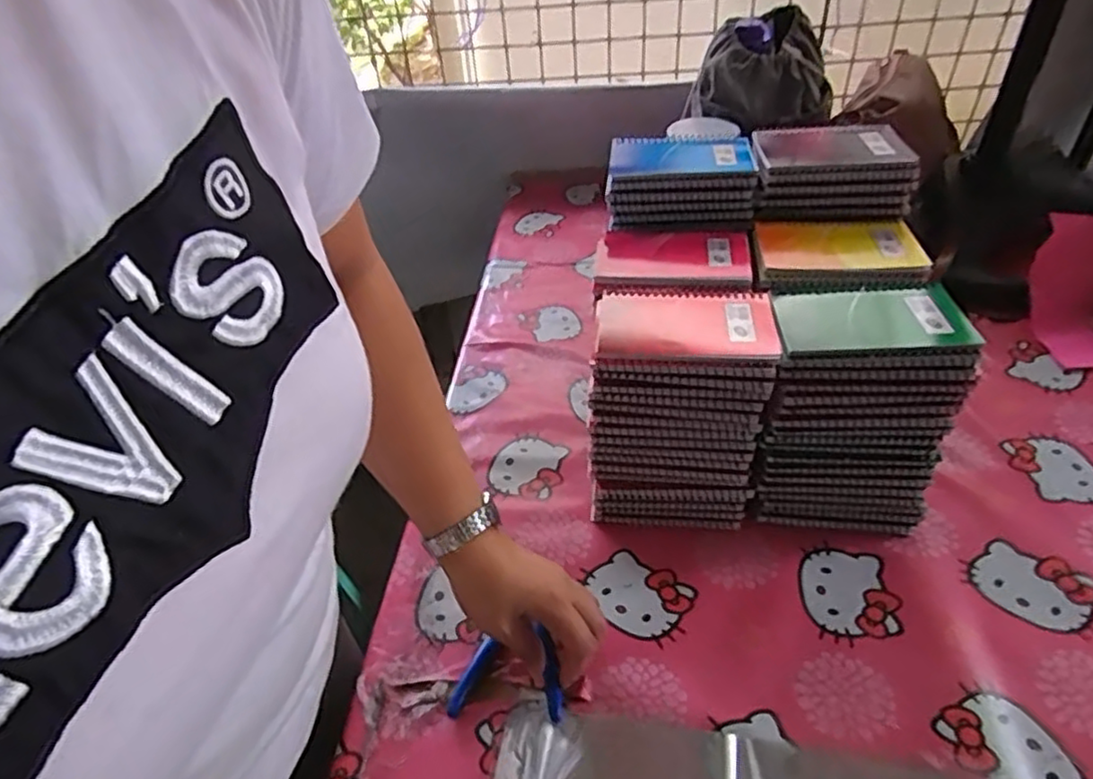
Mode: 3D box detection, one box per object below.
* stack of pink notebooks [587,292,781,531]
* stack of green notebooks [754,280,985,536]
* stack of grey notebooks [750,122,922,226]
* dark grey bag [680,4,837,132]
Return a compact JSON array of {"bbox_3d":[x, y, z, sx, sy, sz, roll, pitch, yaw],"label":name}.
[{"bbox_3d":[0.109,0.016,0.570,0.136,0.211,0.099,2,42,9],"label":"stack of pink notebooks"},{"bbox_3d":[0.250,0.018,0.561,0.139,0.203,0.101,2,42,8],"label":"stack of green notebooks"},{"bbox_3d":[0.264,-0.207,0.629,0.139,0.055,0.107,-4,41,2],"label":"stack of grey notebooks"},{"bbox_3d":[0.314,-0.447,0.934,0.182,0.106,0.179,-28,46,-24],"label":"dark grey bag"}]

